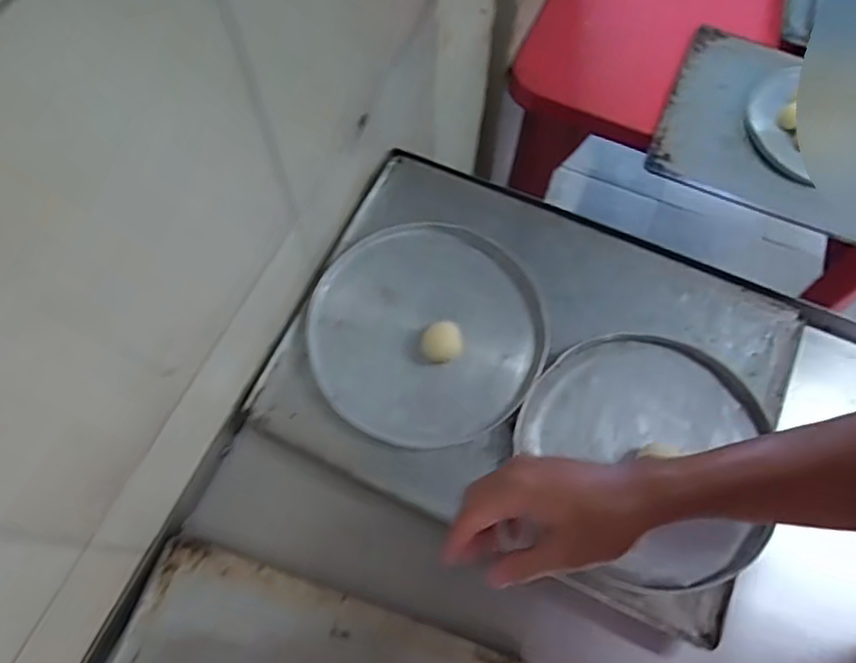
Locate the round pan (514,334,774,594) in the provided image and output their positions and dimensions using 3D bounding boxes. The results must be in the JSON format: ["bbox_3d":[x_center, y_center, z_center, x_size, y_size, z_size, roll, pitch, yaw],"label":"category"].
[{"bbox_3d":[0.188,0.107,0.542,0.209,0.019,0.219,0,67,1],"label":"round pan"}]

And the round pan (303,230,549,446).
[{"bbox_3d":[0.000,-0.002,0.594,0.227,0.014,0.212,0,67,1],"label":"round pan"}]

